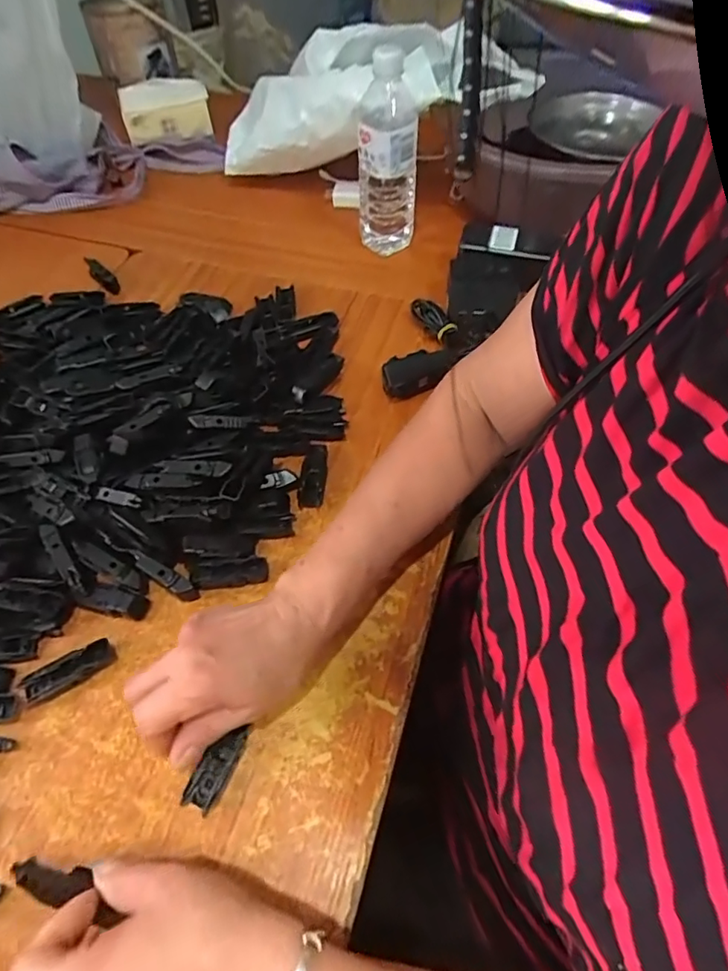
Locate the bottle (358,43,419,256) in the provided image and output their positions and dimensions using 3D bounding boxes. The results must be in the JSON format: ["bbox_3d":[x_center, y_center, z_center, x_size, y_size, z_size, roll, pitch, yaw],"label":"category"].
[{"bbox_3d":[0.027,-0.368,0.626,0.069,0.193,0.053,3,56,3],"label":"bottle"}]

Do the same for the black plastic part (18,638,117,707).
[{"bbox_3d":[-0.223,0.141,0.407,0.065,0.013,0.023,-26,59,-17],"label":"black plastic part"}]

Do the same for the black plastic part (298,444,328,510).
[{"bbox_3d":[-0.047,-0.012,0.501,0.023,0.012,0.069,3,55,2],"label":"black plastic part"}]

